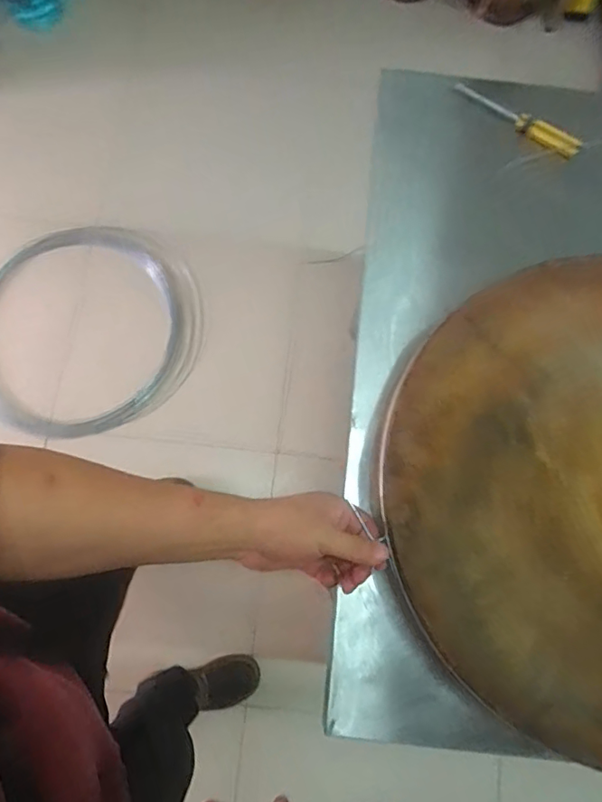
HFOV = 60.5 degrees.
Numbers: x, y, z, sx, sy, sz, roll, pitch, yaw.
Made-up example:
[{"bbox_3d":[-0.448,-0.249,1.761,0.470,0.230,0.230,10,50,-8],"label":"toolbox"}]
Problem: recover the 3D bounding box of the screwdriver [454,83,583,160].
[{"bbox_3d":[0.276,-0.359,0.655,0.171,0.027,0.019,28,77,5],"label":"screwdriver"}]

